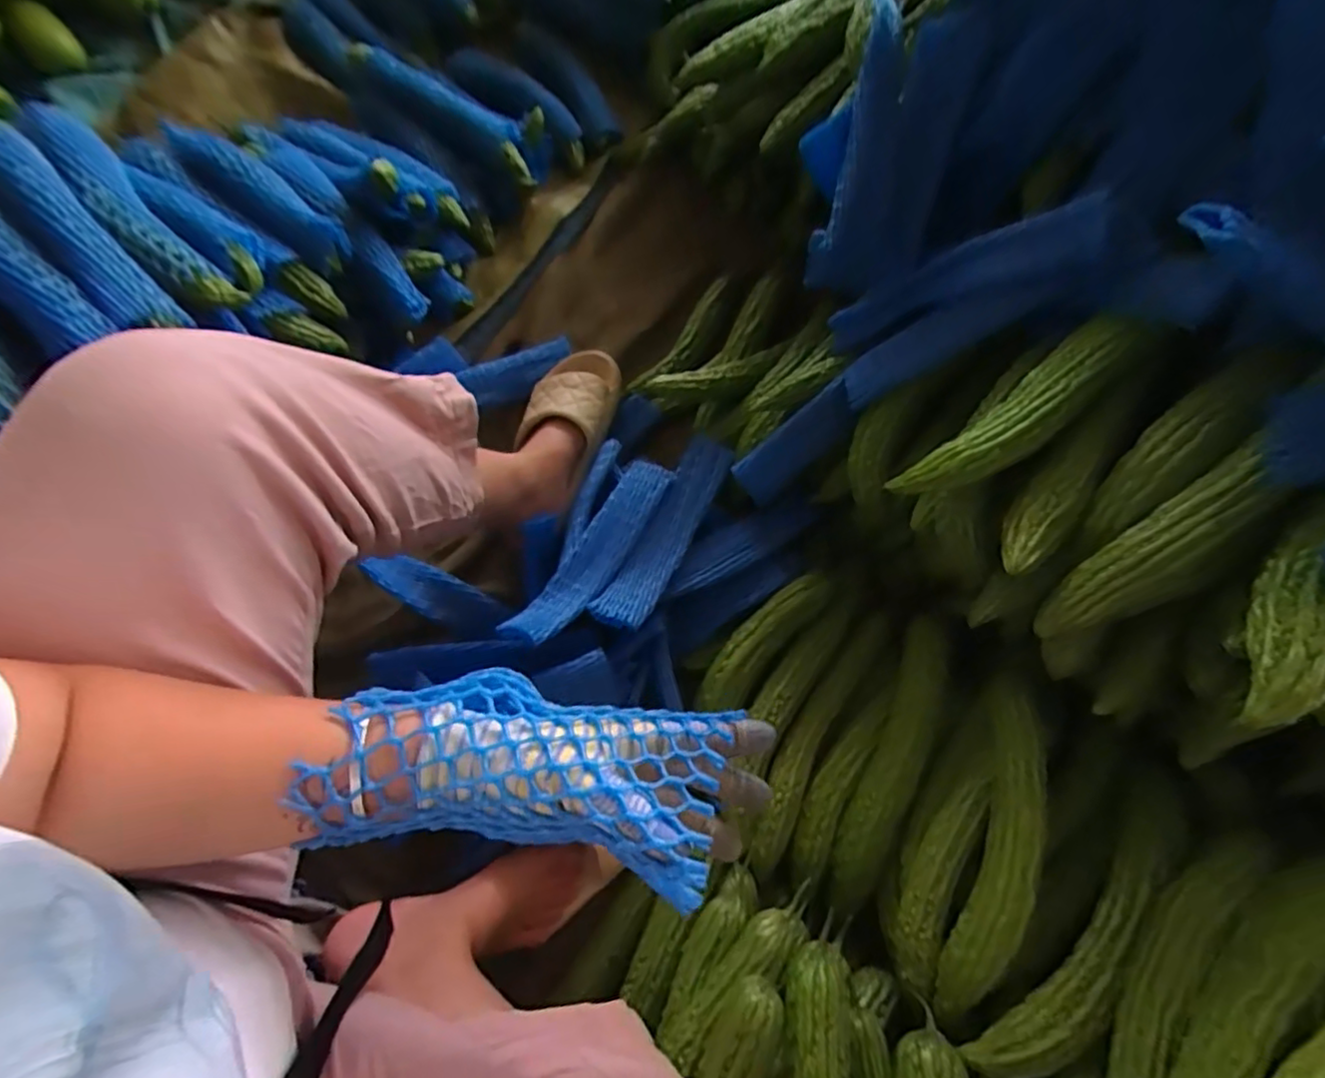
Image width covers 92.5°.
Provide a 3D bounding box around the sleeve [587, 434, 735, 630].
[{"bbox_3d":[0.008,-0.009,0.649,0.056,0.040,0.233,28,73,8],"label":"sleeve"}]

